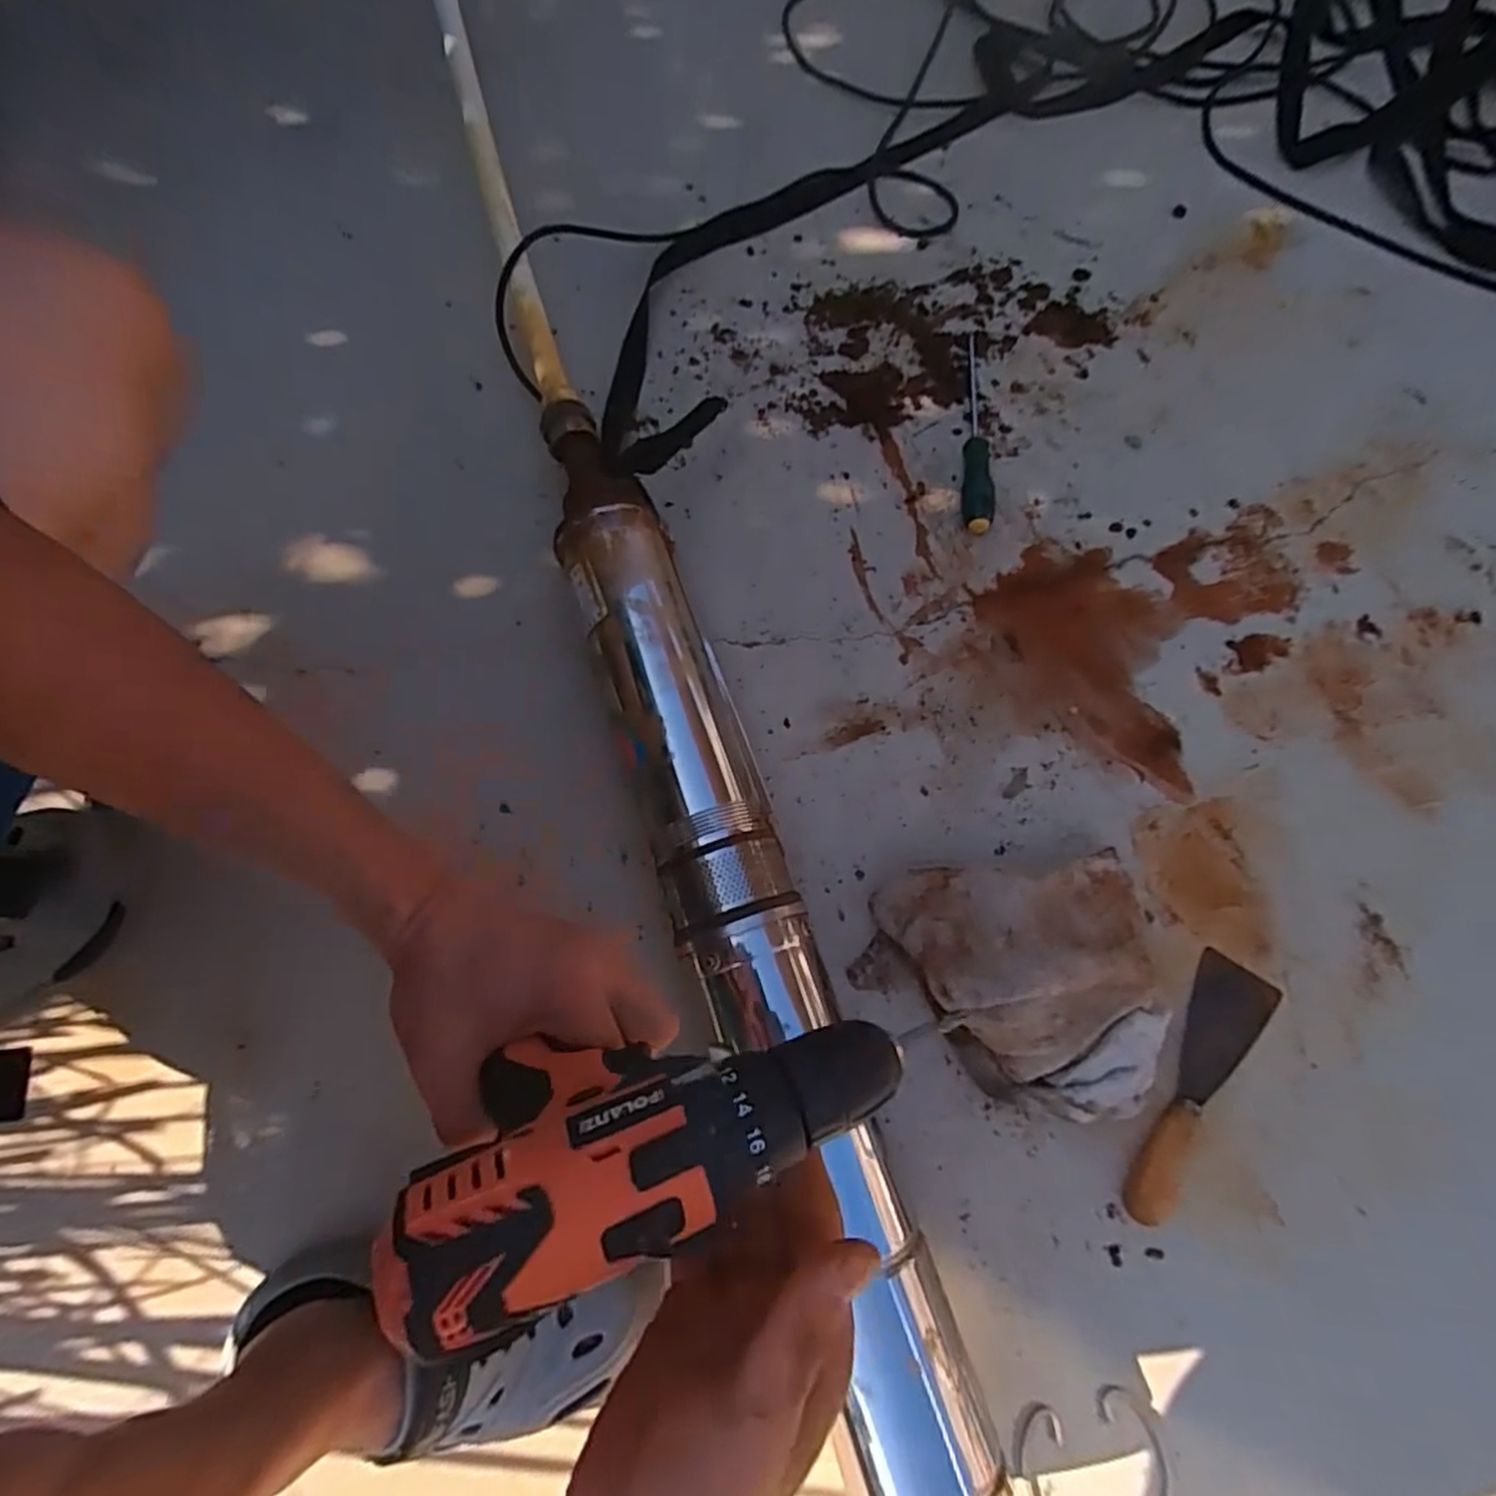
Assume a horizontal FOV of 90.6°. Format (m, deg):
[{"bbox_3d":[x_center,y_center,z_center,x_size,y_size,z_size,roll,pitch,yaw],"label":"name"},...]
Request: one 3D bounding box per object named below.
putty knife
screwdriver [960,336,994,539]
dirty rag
[{"bbox_3d":[0.319,0.239,0.518,0.053,0.030,0.194,33,76,10],"label":"putty knife"},{"bbox_3d":[0.217,-0.298,0.689,0.027,0.021,0.226,6,73,2],"label":"screwdriver"},{"bbox_3d":[0.191,0.169,0.527,0.214,0.060,0.177,-5,73,-2],"label":"dirty rag"}]

